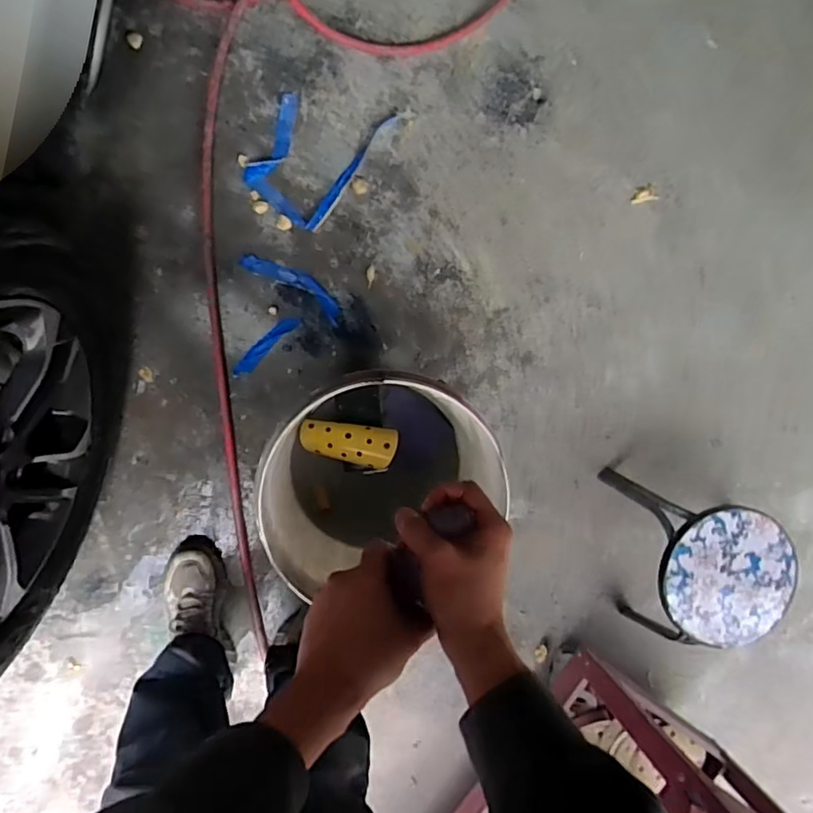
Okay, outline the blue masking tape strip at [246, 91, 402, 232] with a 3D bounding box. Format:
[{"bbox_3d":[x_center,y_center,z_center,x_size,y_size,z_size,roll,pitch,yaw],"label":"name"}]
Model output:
[{"bbox_3d":[-0.161,-0.446,0.969,0.169,0.012,0.244,35,91,-8],"label":"blue masking tape strip"}]

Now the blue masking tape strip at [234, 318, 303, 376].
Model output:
[{"bbox_3d":[-0.248,-0.107,0.994,0.146,0.004,0.028,-43,97,3],"label":"blue masking tape strip"}]

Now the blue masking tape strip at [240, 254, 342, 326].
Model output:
[{"bbox_3d":[-0.195,-0.216,0.985,0.189,0.012,0.047,32,92,-8],"label":"blue masking tape strip"}]

